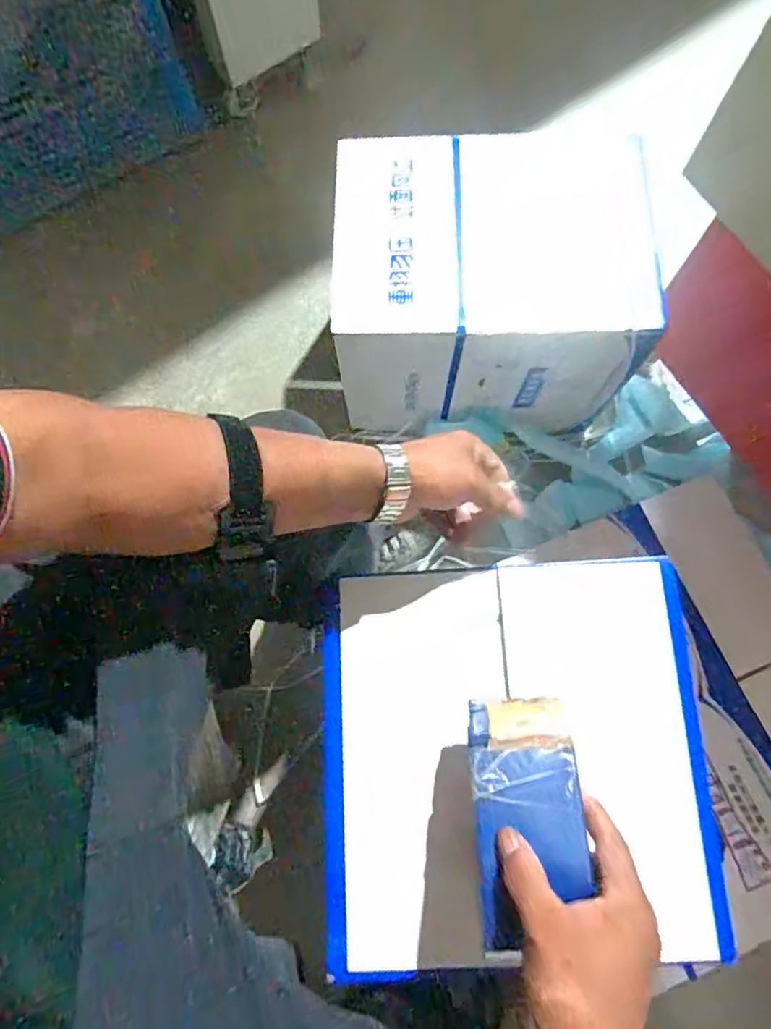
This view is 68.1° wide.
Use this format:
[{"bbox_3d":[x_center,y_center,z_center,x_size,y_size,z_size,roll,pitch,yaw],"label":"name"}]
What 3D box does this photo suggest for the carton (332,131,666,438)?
[{"bbox_3d":[0.139,-0.326,0.830,0.400,0.251,0.324,1,75,1],"label":"carton"}]

